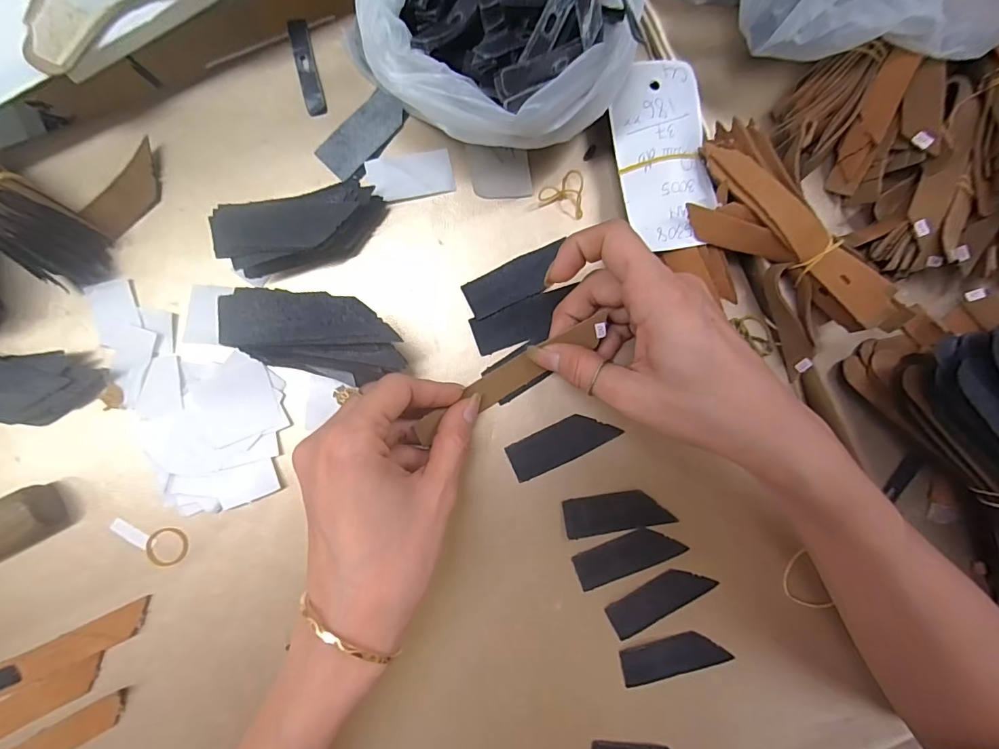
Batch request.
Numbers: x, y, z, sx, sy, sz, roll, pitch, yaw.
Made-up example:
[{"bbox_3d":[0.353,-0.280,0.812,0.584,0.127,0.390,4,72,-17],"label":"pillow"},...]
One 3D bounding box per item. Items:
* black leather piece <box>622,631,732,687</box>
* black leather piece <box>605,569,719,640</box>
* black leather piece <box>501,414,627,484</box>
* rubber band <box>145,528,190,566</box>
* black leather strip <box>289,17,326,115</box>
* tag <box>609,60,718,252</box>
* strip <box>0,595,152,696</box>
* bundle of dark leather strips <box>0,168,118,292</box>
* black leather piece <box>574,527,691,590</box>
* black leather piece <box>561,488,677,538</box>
[{"bbox_3d":[0.104,0.166,0.268,0.064,0.004,0.023,-10,91,-5],"label":"black leather piece"},{"bbox_3d":[0.095,0.132,0.268,0.064,0.004,0.022,-27,92,-5],"label":"black leather piece"},{"bbox_3d":[0.037,0.039,0.264,0.063,0.004,0.023,-25,92,-5],"label":"black leather piece"},{"bbox_3d":[-0.179,0.094,0.247,0.020,0.004,0.020,0,90,-5],"label":"rubber band"},{"bbox_3d":[-0.106,-0.170,0.251,0.010,0.004,0.052,-13,91,-5],"label":"black leather strip"},{"bbox_3d":[0.090,-0.120,0.249,0.051,0.006,0.102,-9,88,-4],"label":"tag"},{"bbox_3d":[-0.244,0.152,0.239,0.125,0.004,0.016,-24,92,-5],"label":"strip"},{"bbox_3d":[-0.233,-0.075,0.220,0.078,0.023,0.037,39,86,-25],"label":"bundle of dark leather strips"},{"bbox_3d":[0.076,0.105,0.266,0.064,0.004,0.022,-19,91,-5],"label":"black leather piece"},{"bbox_3d":[0.070,0.081,0.265,0.063,0.004,0.023,-7,90,-5],"label":"black leather piece"}]

